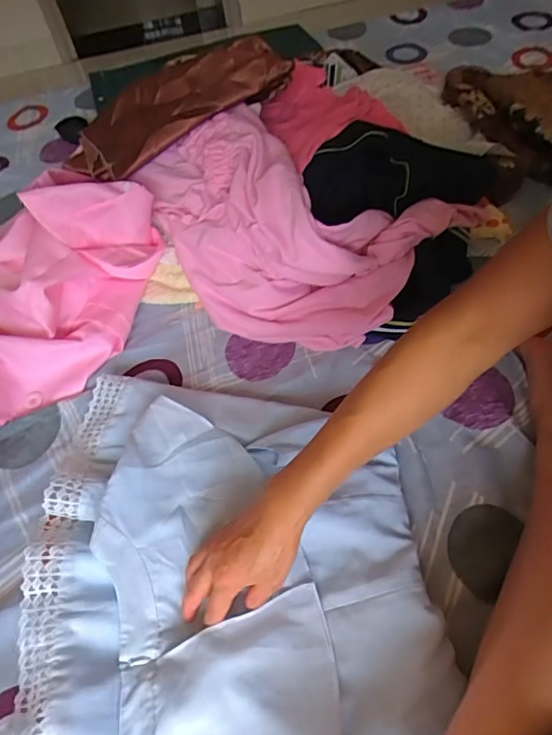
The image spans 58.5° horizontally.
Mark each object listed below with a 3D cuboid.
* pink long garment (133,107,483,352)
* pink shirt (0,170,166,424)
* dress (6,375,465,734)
[{"bbox_3d":[0.001,-0.200,0.654,0.389,0.163,0.270,29,62,25],"label":"pink long garment"},{"bbox_3d":[-0.325,-0.091,0.621,0.238,0.137,0.406,18,58,20],"label":"pink shirt"},{"bbox_3d":[-0.042,0.226,0.422,0.350,0.038,0.541,-11,54,-2],"label":"dress"}]

